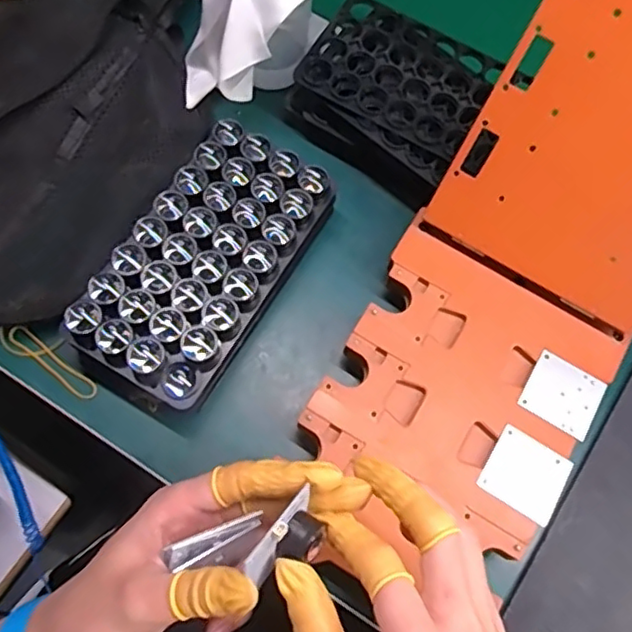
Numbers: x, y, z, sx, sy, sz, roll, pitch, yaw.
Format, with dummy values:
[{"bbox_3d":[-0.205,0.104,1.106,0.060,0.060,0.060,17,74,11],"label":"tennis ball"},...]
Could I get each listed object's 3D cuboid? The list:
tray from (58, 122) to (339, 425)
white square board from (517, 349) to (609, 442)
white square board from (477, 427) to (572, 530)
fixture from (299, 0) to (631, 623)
[{"bbox_3d":[-0.075,-0.036,0.423,0.095,0.048,0.189,30,72,8],"label":"tray"},{"bbox_3d":[0.163,0.052,0.404,0.046,0.004,0.044,32,72,8],"label":"white square board"},{"bbox_3d":[0.132,0.100,0.386,0.047,0.004,0.045,31,71,10],"label":"white square board"},{"bbox_3d":[0.146,-0.048,0.346,0.165,0.189,0.321,30,72,8],"label":"fixture"}]

